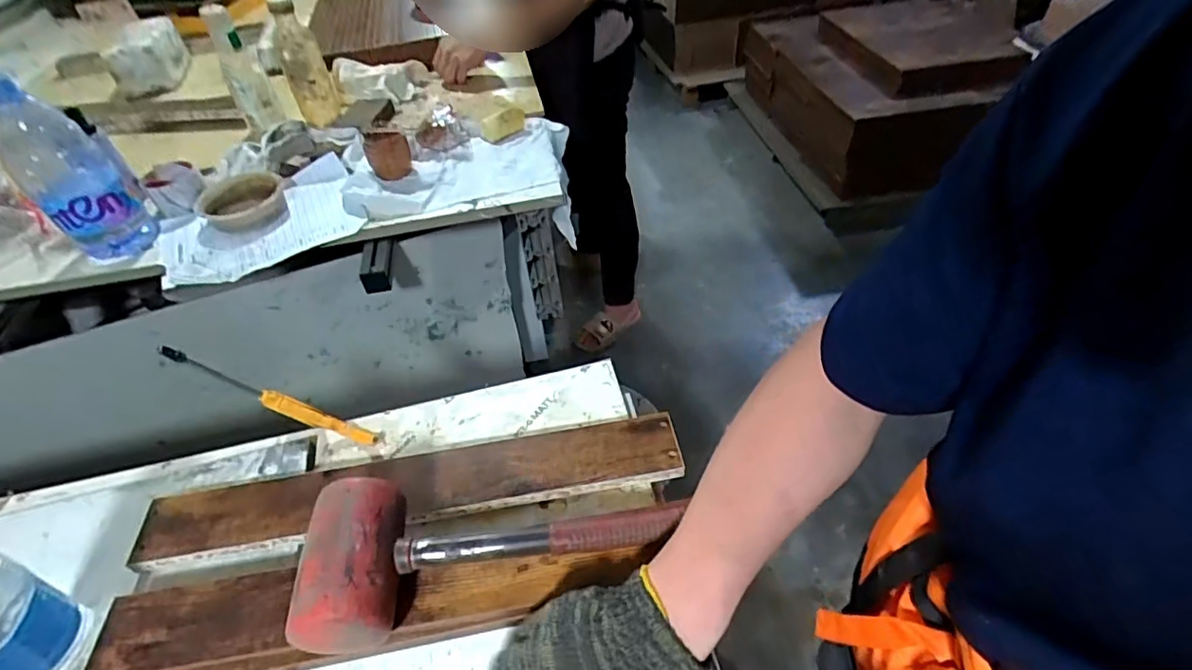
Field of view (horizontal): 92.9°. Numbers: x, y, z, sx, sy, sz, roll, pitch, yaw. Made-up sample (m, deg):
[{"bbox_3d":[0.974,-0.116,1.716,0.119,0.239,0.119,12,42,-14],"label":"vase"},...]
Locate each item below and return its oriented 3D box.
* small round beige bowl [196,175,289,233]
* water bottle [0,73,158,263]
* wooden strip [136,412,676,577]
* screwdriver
[{"bbox_3d":[-0.548,-0.207,0.882,0.123,0.035,0.130,-3,46,3],"label":"small round beige bowl"},{"bbox_3d":[-0.724,-0.229,0.780,0.114,0.238,0.093,-37,53,-27],"label":"water bottle"},{"bbox_3d":[-0.155,0.133,0.503,0.458,0.031,0.063,-10,46,-4],"label":"wooden strip"},{"bbox_3d":[-0.317,0.061,0.555,0.216,0.024,0.016,25,48,-7],"label":"screwdriver"}]

